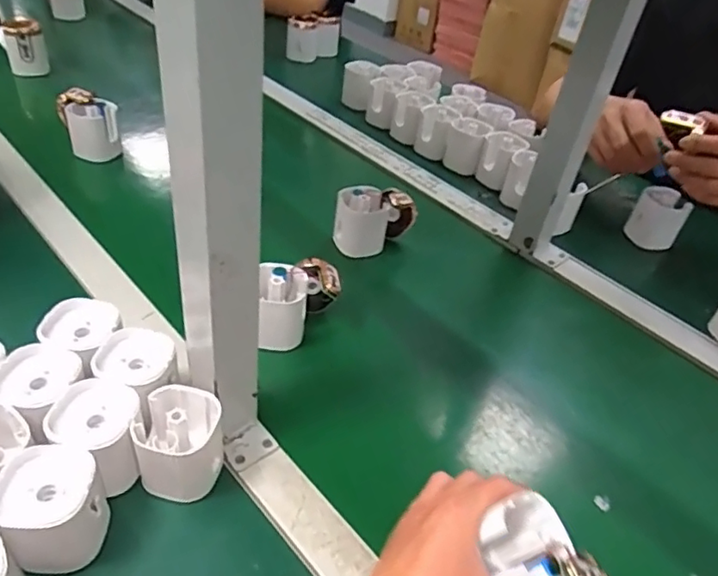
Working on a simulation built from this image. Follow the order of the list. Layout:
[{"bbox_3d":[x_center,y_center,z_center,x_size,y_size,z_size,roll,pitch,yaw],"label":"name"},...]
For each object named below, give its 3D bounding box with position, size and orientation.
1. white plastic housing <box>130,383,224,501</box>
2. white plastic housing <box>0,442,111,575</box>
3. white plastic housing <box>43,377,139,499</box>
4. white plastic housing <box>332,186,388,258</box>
[{"bbox_3d":[-0.128,0.114,0.419,0.056,0.068,0.061,6,42,-4],"label":"white plastic housing"},{"bbox_3d":[-0.194,0.144,0.375,0.058,0.068,0.060,-4,43,-15],"label":"white plastic housing"},{"bbox_3d":[-0.182,0.107,0.416,0.055,0.066,0.057,6,41,-6],"label":"white plastic housing"},{"bbox_3d":[0.001,-0.076,0.684,0.059,0.075,0.052,7,41,-5],"label":"white plastic housing"}]

